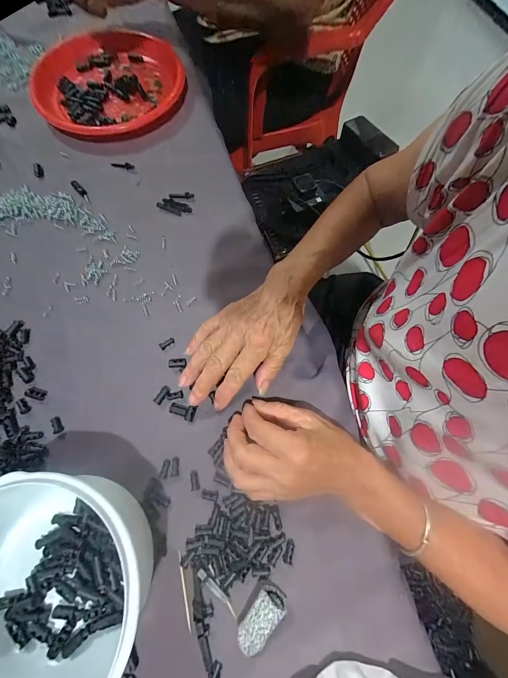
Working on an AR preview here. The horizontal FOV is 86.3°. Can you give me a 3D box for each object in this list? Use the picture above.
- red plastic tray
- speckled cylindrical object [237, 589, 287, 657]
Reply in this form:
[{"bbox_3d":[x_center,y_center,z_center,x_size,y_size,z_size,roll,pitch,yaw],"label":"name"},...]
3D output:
[{"bbox_3d":[-0.214,-0.386,0.413,0.207,0.039,0.207,-3,72,-4],"label":"red plastic tray"},{"bbox_3d":[0.004,0.240,0.230,0.024,0.015,0.045,38,74,9],"label":"speckled cylindrical object"}]

